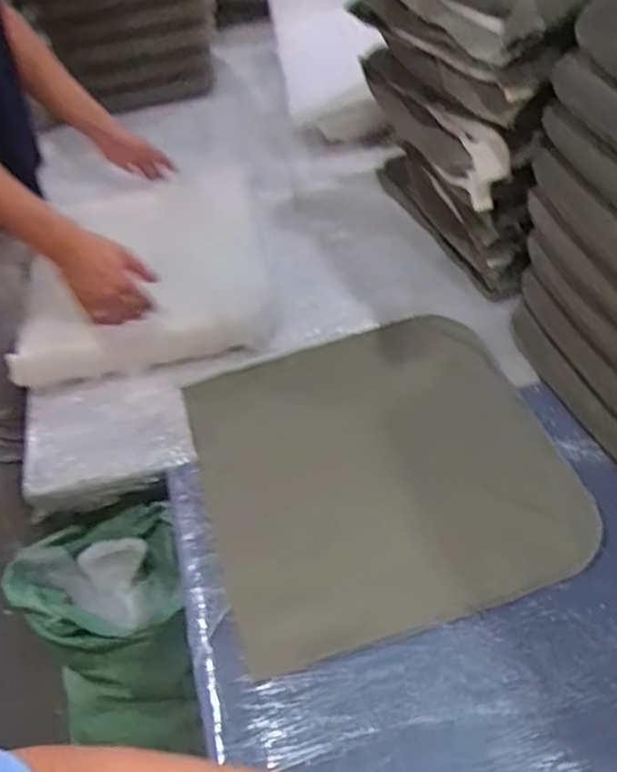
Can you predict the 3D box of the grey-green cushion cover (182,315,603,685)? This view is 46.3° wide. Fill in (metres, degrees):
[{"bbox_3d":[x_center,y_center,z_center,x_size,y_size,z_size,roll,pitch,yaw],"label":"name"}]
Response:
[{"bbox_3d":[0.087,0.086,0.981,0.453,0.046,0.502,-14,47,-10],"label":"grey-green cushion cover"}]

